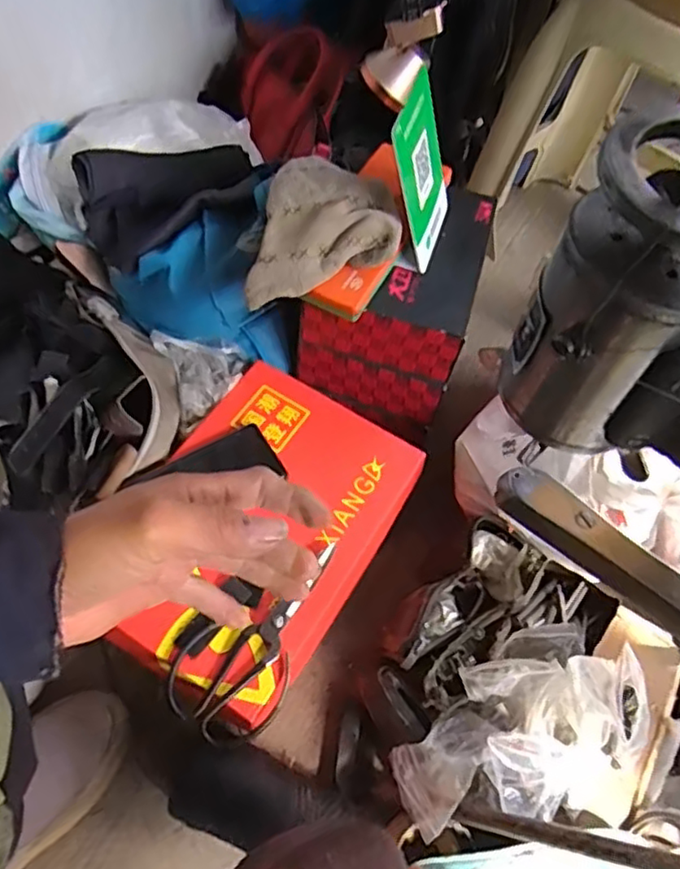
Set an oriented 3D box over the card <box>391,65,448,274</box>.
[{"bbox_3d":[0.080,-0.247,0.636,0.011,0.157,0.098,11,55,27],"label":"card"}]

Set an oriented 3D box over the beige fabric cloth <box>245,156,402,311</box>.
[{"bbox_3d":[-0.010,-0.192,0.616,0.130,0.043,0.161,8,59,0],"label":"beige fabric cloth"}]

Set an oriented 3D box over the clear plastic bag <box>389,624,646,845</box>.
[{"bbox_3d":[0.158,0.253,0.560,0.225,0.068,0.129,-21,63,-16],"label":"clear plastic bag"}]

